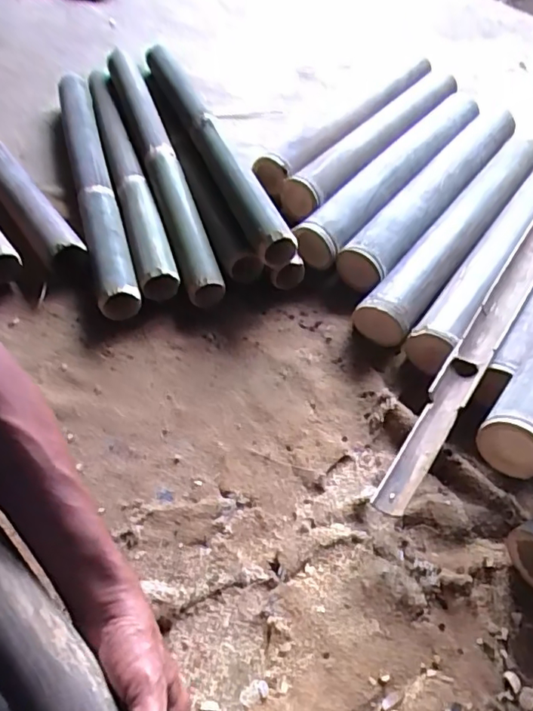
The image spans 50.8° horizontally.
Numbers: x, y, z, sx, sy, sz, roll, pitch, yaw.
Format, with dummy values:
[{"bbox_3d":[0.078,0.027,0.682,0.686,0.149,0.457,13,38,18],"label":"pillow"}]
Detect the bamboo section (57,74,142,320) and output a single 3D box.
[{"bbox_3d":[-0.306,-0.315,0.976,0.064,0.050,0.651,-13,52,-12],"label":"bamboo section"}]

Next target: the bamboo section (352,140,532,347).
[{"bbox_3d":[0.324,-0.214,0.914,0.080,0.066,0.566,32,56,22],"label":"bamboo section"}]

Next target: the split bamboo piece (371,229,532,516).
[{"bbox_3d":[0.310,-0.059,0.747,0.044,0.038,0.663,29,55,20],"label":"split bamboo piece"}]

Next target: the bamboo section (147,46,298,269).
[{"bbox_3d":[-0.106,-0.379,0.963,0.058,0.062,0.633,-18,53,-16],"label":"bamboo section"}]

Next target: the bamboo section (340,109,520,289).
[{"bbox_3d":[0.280,-0.275,0.943,0.070,0.070,0.483,30,56,21],"label":"bamboo section"}]

